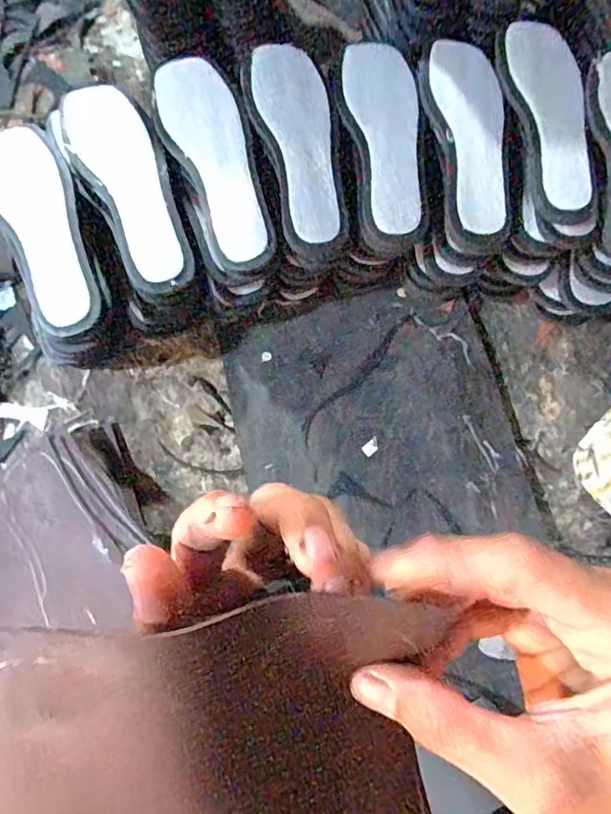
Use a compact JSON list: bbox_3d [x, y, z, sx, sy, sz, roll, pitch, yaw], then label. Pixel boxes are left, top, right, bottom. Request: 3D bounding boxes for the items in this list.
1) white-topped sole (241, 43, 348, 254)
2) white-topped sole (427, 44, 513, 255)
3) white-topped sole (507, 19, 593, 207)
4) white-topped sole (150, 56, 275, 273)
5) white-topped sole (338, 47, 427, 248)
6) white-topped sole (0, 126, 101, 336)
[{"bbox_3d":[-0.007,-0.262,0.539,0.079,0.018,0.224,-11,73,-2],"label":"white-topped sole"},{"bbox_3d":[0.166,-0.266,0.542,0.069,0.014,0.230,-1,73,1],"label":"white-topped sole"},{"bbox_3d":[0.254,-0.301,0.550,0.062,0.012,0.211,-9,73,-2],"label":"white-topped sole"},{"bbox_3d":[-0.094,-0.253,0.544,0.079,0.014,0.231,-19,74,-4],"label":"white-topped sole"},{"bbox_3d":[0.083,-0.276,0.551,0.075,0.018,0.240,-8,73,-1],"label":"white-topped sole"},{"bbox_3d":[-0.259,-0.180,0.534,0.078,0.019,0.226,-23,78,-4],"label":"white-topped sole"}]

